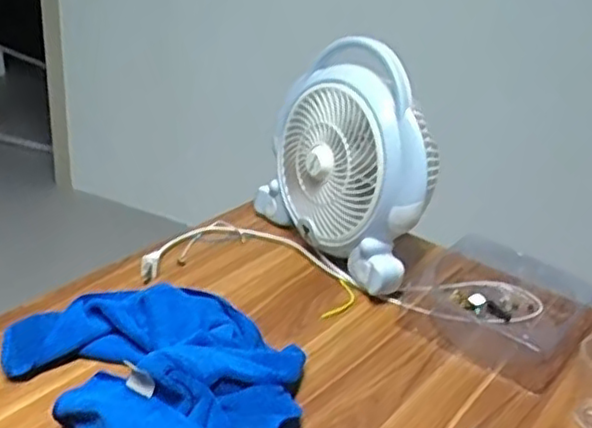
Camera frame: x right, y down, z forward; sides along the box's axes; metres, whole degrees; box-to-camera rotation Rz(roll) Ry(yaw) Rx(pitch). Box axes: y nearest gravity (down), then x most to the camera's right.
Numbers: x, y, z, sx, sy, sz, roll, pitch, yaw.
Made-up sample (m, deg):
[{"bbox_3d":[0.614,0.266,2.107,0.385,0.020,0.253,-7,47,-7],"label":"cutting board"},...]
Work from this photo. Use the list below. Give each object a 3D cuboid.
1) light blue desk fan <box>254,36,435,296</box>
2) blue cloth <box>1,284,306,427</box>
[{"bbox_3d":[0.074,-0.066,0.832,0.119,0.245,0.259,-15,33,-35],"label":"light blue desk fan"},{"bbox_3d":[-0.113,0.136,0.613,0.208,0.058,0.261,-20,37,-41],"label":"blue cloth"}]

